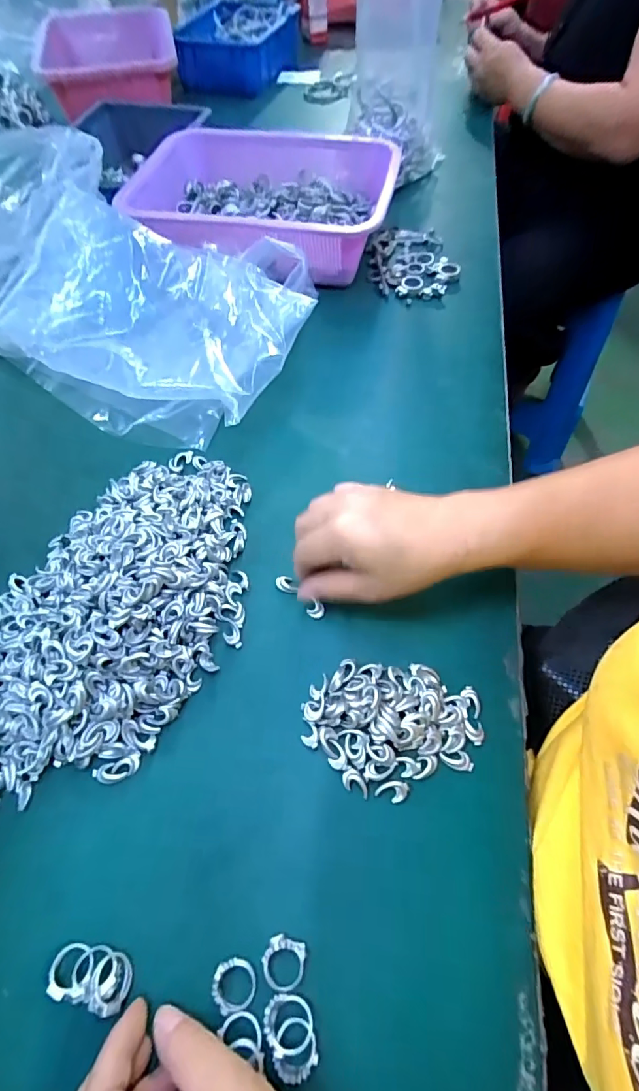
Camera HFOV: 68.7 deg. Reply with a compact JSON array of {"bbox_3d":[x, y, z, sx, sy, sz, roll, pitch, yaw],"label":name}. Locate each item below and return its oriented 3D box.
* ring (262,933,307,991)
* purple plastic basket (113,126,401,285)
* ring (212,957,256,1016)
[{"bbox_3d":[-0.019,0.222,0.248,0.022,0.007,0.022,0,60,-1],"label":"ring"},{"bbox_3d":[-0.072,-0.422,0.565,0.297,0.070,0.239,5,60,4],"label":"purple plastic basket"},{"bbox_3d":[-0.045,0.229,0.243,0.022,0.007,0.022,0,60,-1],"label":"ring"}]

